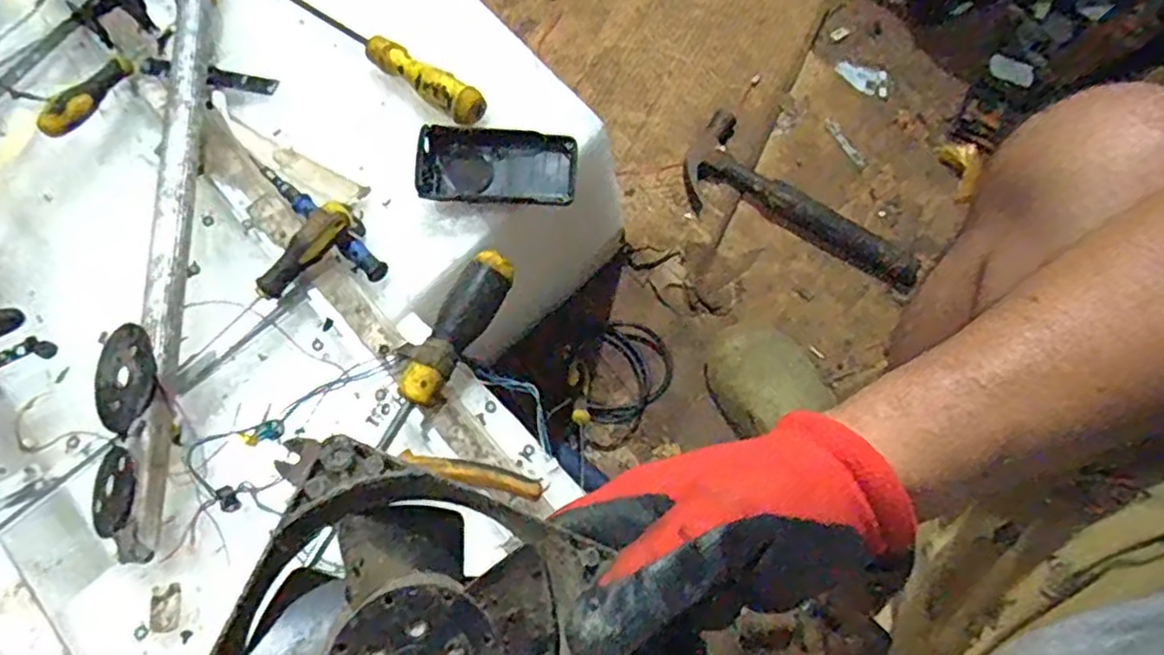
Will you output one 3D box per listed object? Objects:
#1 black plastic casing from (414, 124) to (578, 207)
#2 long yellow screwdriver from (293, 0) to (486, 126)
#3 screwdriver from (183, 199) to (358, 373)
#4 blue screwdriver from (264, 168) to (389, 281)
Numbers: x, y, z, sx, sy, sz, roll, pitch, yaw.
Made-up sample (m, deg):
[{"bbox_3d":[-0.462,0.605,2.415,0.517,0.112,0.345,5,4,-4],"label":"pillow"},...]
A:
[{"bbox_3d":[-0.065,-0.122,0.531,0.118,0.022,0.060,4,73,1],"label":"black plastic casing"},{"bbox_3d":[-0.191,-0.246,0.565,0.280,0.031,0.025,37,76,11],"label":"long yellow screwdriver"},{"bbox_3d":[-0.222,-0.029,0.501,0.023,0.024,0.159,38,76,11],"label":"screwdriver"},{"bbox_3d":[-0.204,-0.083,0.542,0.140,0.018,0.018,42,77,12],"label":"blue screwdriver"}]

